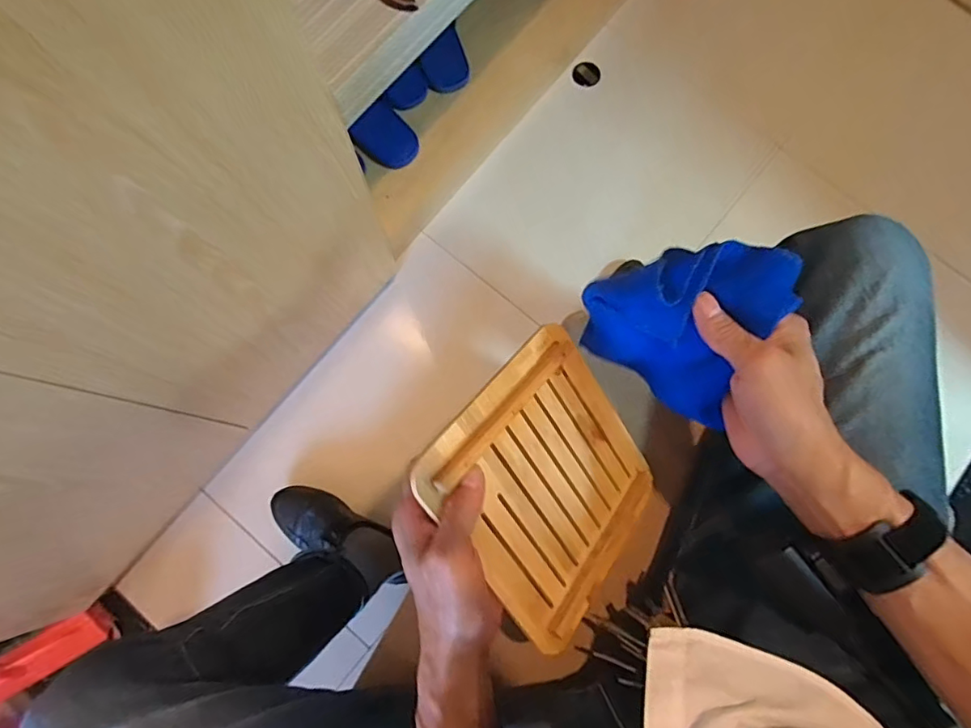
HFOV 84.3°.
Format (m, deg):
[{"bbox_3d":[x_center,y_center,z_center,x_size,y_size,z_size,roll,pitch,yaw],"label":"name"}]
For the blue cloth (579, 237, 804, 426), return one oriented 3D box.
[{"bbox_3d":[0.131,-0.029,0.385,0.123,0.134,0.044,34,48,24],"label":"blue cloth"}]

